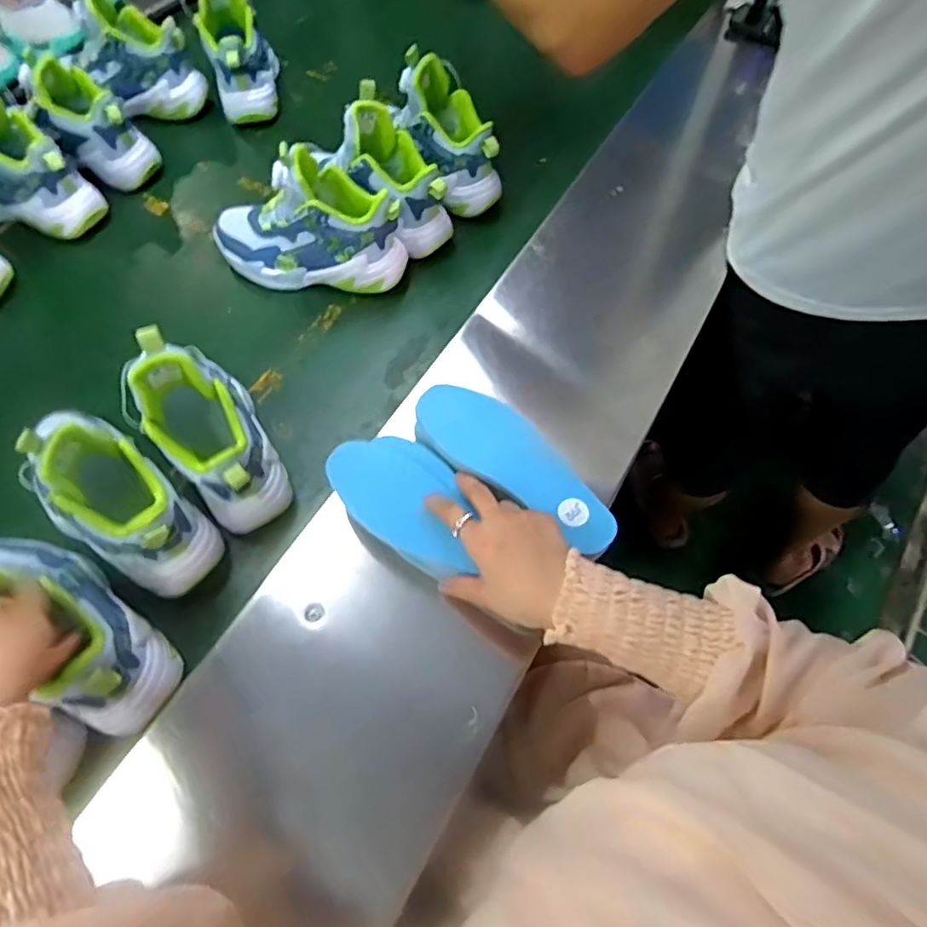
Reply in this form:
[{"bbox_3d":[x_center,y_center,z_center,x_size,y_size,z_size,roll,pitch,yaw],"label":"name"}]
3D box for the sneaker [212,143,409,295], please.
[{"bbox_3d":[-0.190,-0.284,0.688,0.237,0.150,0.093,3,63,-1],"label":"sneaker"}]

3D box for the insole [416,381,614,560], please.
[{"bbox_3d":[0.051,-0.003,0.536,0.210,0.017,0.067,39,68,15],"label":"insole"}]

